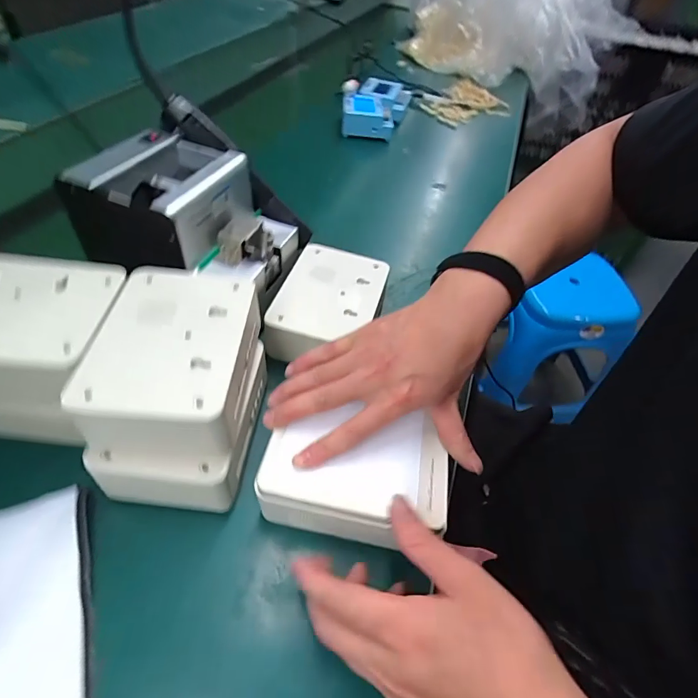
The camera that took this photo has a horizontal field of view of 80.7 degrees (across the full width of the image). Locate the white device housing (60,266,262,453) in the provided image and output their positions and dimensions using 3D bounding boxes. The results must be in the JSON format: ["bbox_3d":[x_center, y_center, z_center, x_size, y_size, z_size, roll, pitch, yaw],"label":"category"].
[{"bbox_3d":[-0.131,0.011,0.317,0.107,0.056,0.152,2,49,-4],"label":"white device housing"}]

